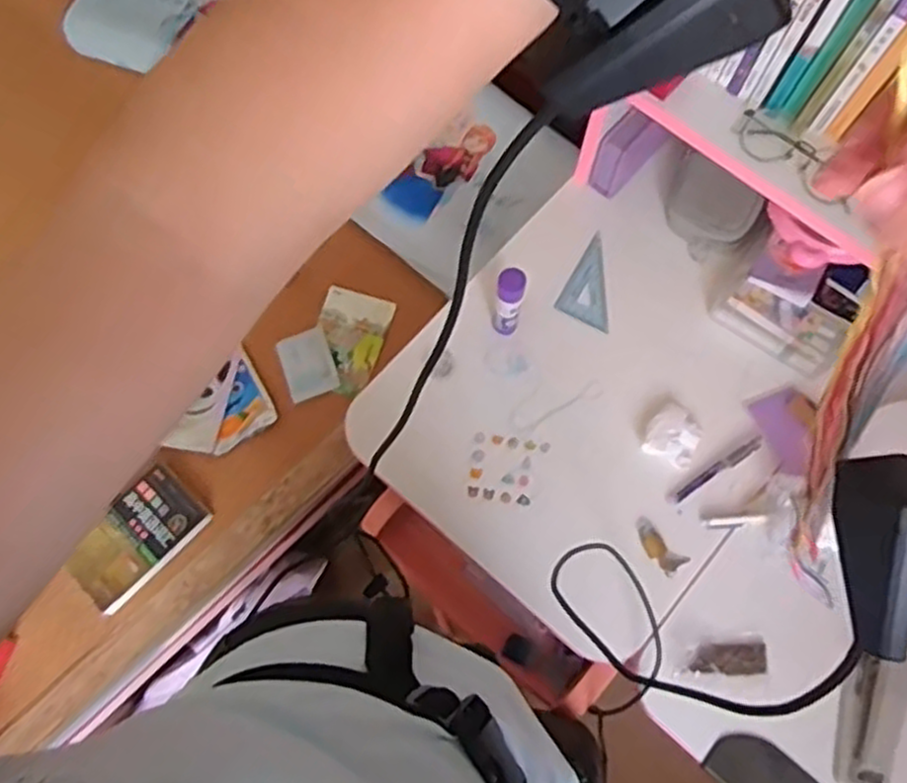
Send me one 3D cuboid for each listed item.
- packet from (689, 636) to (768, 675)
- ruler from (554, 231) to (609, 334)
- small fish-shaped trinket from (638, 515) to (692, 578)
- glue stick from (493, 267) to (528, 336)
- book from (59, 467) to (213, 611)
[{"bbox_3d":[0.281,0.271,0.775,0.080,0.006,0.035,-2,72,-2],"label":"packet"},{"bbox_3d":[0.175,-0.130,0.909,0.067,0.004,0.111,29,74,8],"label":"ruler"},{"bbox_3d":[0.218,0.166,0.810,0.029,0.004,0.065,-43,77,-13],"label":"small fish-shaped trinket"},{"bbox_3d":[0.061,-0.094,0.838,0.028,0.117,0.031,9,72,2],"label":"glue stick"},{"bbox_3d":[-0.407,0.184,0.970,0.094,0.029,0.165,41,76,12],"label":"book"}]

